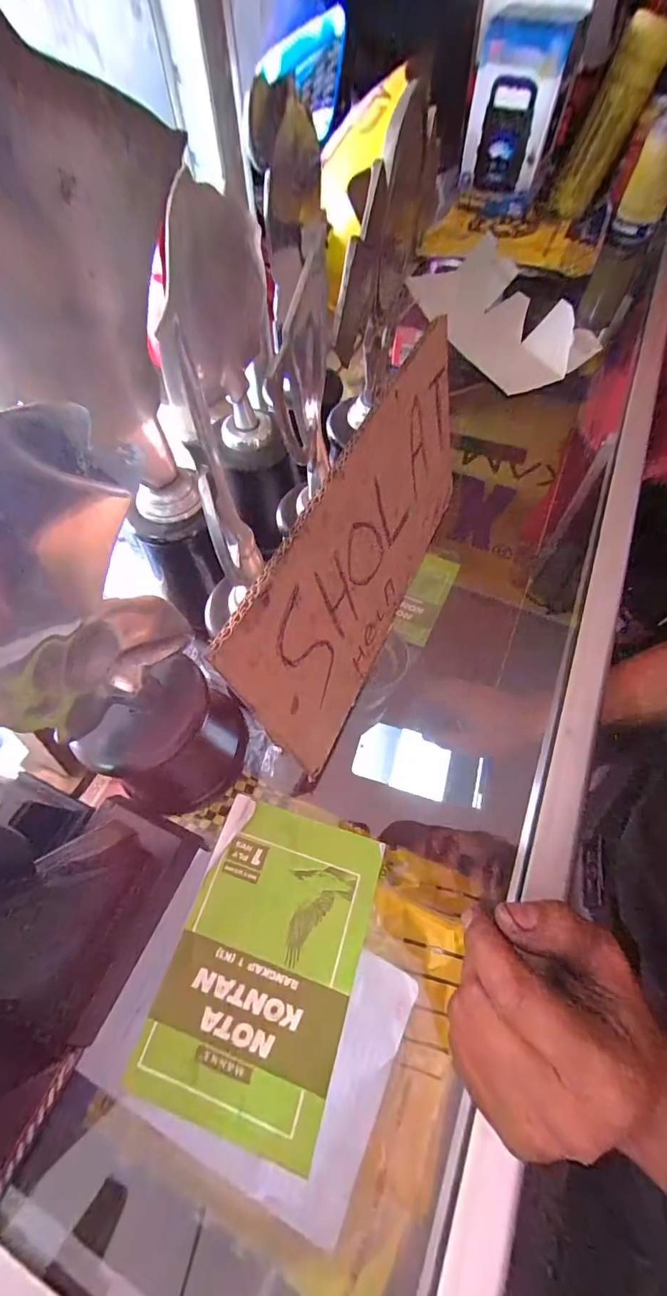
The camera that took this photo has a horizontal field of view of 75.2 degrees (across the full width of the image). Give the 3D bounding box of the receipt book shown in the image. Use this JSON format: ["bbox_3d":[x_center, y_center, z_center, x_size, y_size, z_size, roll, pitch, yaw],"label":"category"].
[{"bbox_3d":[-0.039,0.177,0.252,0.102,0.007,0.152,15,63,9],"label":"receipt book"}]

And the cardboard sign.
[{"bbox_3d":[0.031,-0.073,0.295,0.009,0.144,0.295,14,61,25],"label":"cardboard sign"}]

